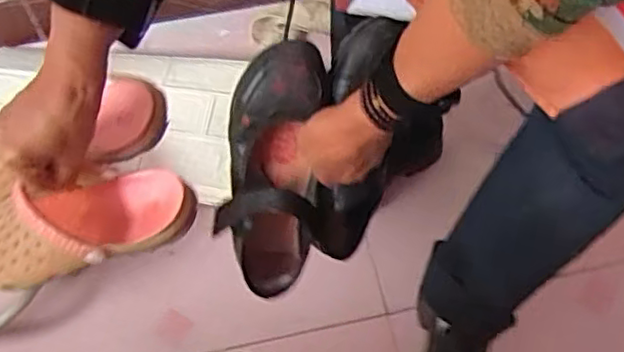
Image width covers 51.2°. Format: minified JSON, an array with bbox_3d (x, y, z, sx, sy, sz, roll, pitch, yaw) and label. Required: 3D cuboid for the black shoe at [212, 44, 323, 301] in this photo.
[{"bbox_3d":[-0.037,-0.003,0.609,0.093,0.245,0.052,6,21,2],"label":"black shoe"}]

